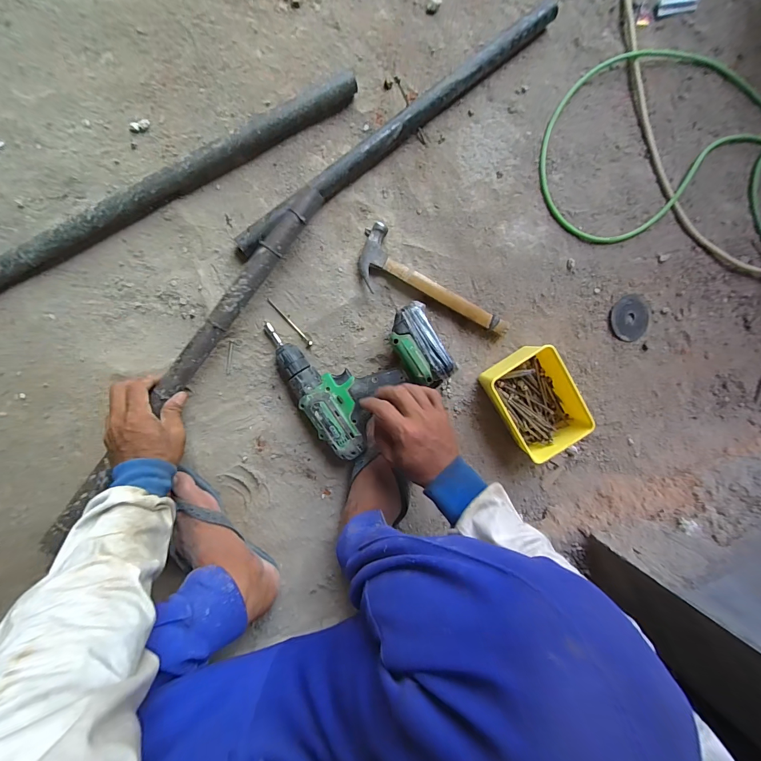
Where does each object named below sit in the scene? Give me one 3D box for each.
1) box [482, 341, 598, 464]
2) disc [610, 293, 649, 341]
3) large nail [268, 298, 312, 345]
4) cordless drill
[{"bbox_3d":[0.238,0.031,0.570,0.112,0.074,0.159,-32,98,-5],"label":"box"},{"bbox_3d":[0.427,-0.106,0.619,0.073,0.005,0.075,-1,94,-8],"label":"disc"},{"bbox_3d":[-0.138,-0.088,0.552,0.007,0.004,0.093,-44,98,-3],"label":"large nail"},{"bbox_3d":[-0.027,-0.026,0.525,0.219,0.065,0.212,-33,97,-1],"label":"cordless drill"}]

